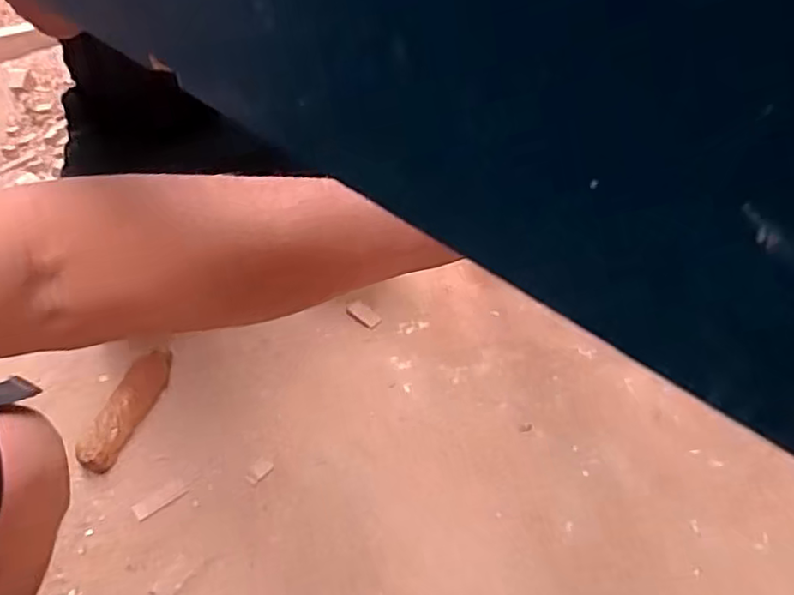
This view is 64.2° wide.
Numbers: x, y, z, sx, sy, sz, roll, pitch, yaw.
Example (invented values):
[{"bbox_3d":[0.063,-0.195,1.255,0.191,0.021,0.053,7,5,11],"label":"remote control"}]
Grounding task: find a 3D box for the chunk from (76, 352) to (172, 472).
[{"bbox_3d":[-0.436,0.178,1.018,0.062,0.061,0.210,7,44,15],"label":"chunk"}]

